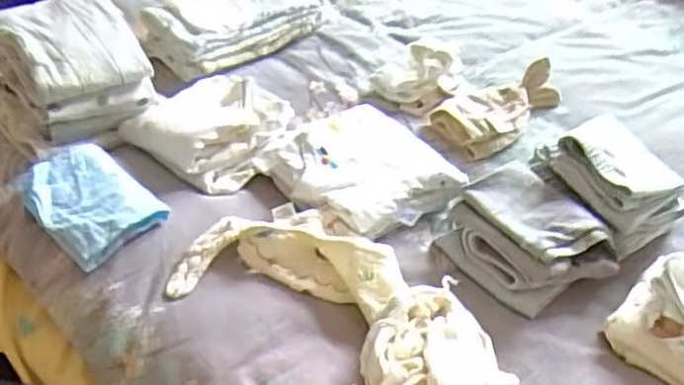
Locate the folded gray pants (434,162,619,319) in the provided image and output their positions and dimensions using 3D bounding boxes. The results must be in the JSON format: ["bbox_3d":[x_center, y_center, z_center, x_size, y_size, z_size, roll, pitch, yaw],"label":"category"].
[{"bbox_3d":[0.178,0.043,0.632,0.121,0.057,0.134,-23,50,-28],"label":"folded gray pants"}]

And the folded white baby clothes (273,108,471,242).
[{"bbox_3d":[0.022,-0.026,0.667,0.162,0.034,0.153,3,42,-3],"label":"folded white baby clothes"}]

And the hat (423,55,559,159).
[{"bbox_3d":[0.189,-0.108,0.783,0.195,0.043,0.087,-28,52,-32],"label":"hat"}]

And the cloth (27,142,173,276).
[{"bbox_3d":[-0.232,0.006,0.597,0.128,0.030,0.082,35,50,28],"label":"cloth"}]

